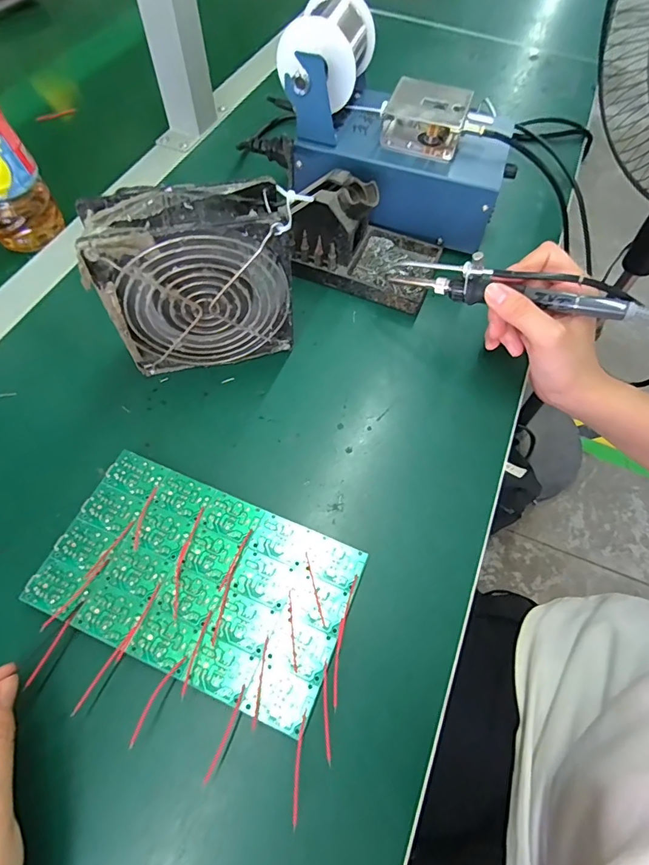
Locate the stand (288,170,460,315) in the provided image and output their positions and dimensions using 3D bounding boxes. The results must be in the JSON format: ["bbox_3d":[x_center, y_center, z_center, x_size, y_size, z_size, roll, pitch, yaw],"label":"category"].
[{"bbox_3d":[0.038,-0.163,0.377,0.123,0.069,0.079,15,62,6],"label":"stand"}]

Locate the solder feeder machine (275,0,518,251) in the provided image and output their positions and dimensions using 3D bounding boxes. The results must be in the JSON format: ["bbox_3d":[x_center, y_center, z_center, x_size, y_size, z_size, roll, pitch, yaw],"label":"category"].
[{"bbox_3d":[0.066,-0.262,0.398,0.199,0.136,0.117,16,62,7],"label":"solder feeder machine"}]

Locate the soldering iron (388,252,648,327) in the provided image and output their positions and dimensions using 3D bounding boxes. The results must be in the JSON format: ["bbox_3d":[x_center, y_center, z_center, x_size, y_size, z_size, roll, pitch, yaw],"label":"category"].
[{"bbox_3d":[0.139,-0.104,0.314,0.189,0.035,0.015,18,61,23],"label":"soldering iron"}]

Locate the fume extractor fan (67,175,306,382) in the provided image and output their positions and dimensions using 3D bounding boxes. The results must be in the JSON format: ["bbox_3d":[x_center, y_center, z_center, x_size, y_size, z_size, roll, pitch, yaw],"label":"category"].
[{"bbox_3d":[-0.080,-0.099,0.310,0.130,0.121,0.045,-15,63,-10],"label":"fume extractor fan"}]

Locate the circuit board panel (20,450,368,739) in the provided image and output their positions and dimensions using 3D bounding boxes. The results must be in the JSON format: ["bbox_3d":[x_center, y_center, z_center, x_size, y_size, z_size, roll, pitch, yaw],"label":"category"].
[{"bbox_3d":[-0.073,0.088,0.272,0.170,0.021,0.100,21,63,9],"label":"circuit board panel"}]

